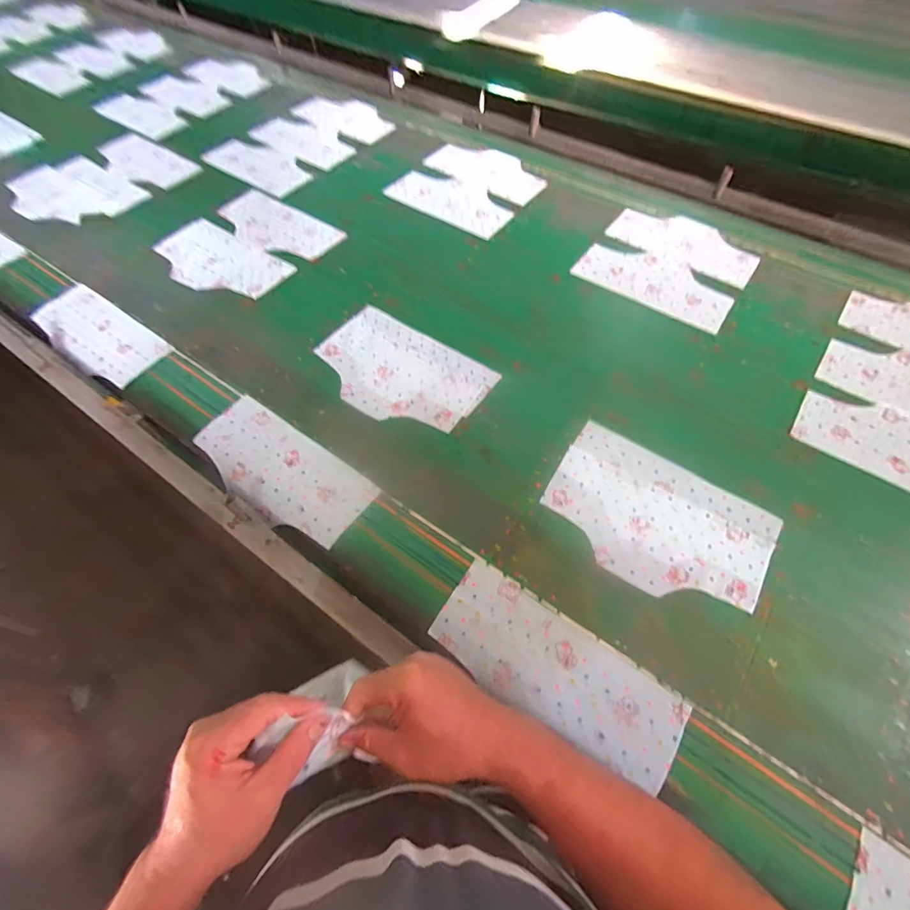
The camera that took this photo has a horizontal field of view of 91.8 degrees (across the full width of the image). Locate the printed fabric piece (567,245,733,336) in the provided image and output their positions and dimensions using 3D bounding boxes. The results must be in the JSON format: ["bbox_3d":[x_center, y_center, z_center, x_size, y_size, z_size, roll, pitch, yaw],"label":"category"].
[{"bbox_3d":[0.438,-0.383,0.967,0.325,0.006,0.172,34,65,19],"label":"printed fabric piece"}]

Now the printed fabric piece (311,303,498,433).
[{"bbox_3d":[-0.109,-0.158,0.829,0.328,0.009,0.211,32,64,18],"label":"printed fabric piece"}]

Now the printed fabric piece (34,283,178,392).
[{"bbox_3d":[-0.730,-0.245,0.891,0.363,0.020,0.135,31,73,20],"label":"printed fabric piece"}]

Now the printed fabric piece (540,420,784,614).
[{"bbox_3d":[0.306,0.097,0.674,0.318,0.006,0.215,31,64,18],"label":"printed fabric piece"}]

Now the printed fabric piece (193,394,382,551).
[{"bbox_3d":[-0.293,0.024,0.731,0.323,0.009,0.147,32,65,17],"label":"printed fabric piece"}]

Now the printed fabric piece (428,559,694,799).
[{"bbox_3d":[0.128,0.275,0.570,0.317,0.004,0.126,31,64,18],"label":"printed fabric piece"}]

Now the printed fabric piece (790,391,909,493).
[{"bbox_3d":[0.750,-0.009,0.731,0.322,0.007,0.162,31,64,18],"label":"printed fabric piece"}]

